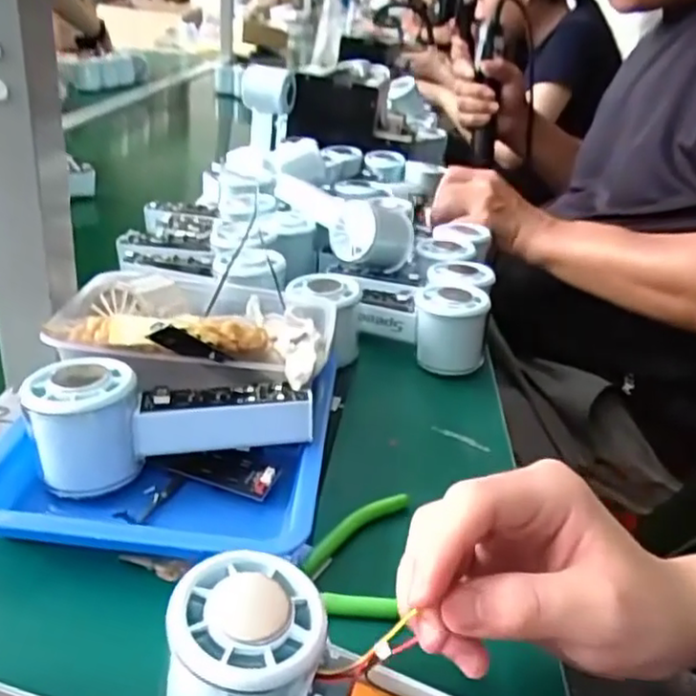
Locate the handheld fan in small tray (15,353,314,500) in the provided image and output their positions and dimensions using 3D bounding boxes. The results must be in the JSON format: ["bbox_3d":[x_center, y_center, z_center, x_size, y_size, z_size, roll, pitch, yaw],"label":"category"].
[{"bbox_3d":[-0.097,0.040,0.382,0.150,0.058,0.056,-3,29,-16],"label":"handheld fan in small tray"}]

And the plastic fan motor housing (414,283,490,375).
[{"bbox_3d":[0.082,-0.014,0.545,0.057,0.064,0.051,10,28,6],"label":"plastic fan motor housing"}]

